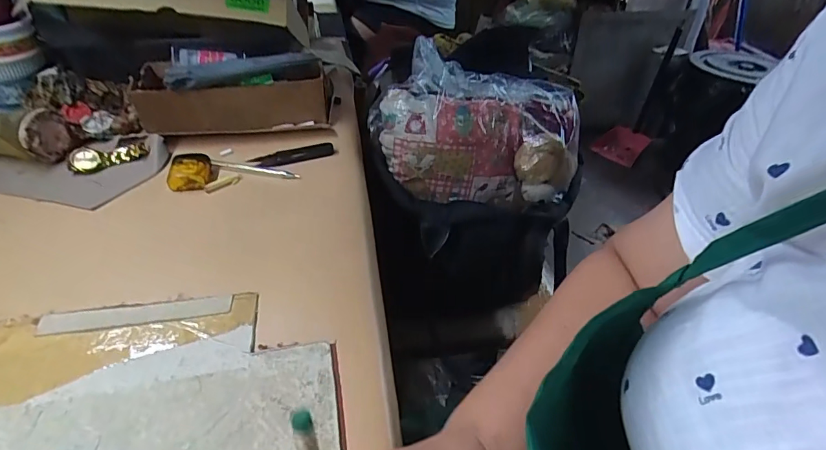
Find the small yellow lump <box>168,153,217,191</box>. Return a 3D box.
[{"bbox_3d":[-0.237,-0.058,0.485,0.045,0.020,0.042,-8,41,-14],"label":"small yellow lump"}]

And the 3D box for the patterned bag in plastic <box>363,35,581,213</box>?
[{"bbox_3d":[0.085,-0.137,0.630,0.274,0.150,0.167,5,40,1],"label":"patterned bag in plastic"}]

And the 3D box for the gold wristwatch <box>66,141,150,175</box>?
[{"bbox_3d":[-0.335,-0.075,0.501,0.077,0.021,0.019,-18,45,-25],"label":"gold wristwatch"}]

